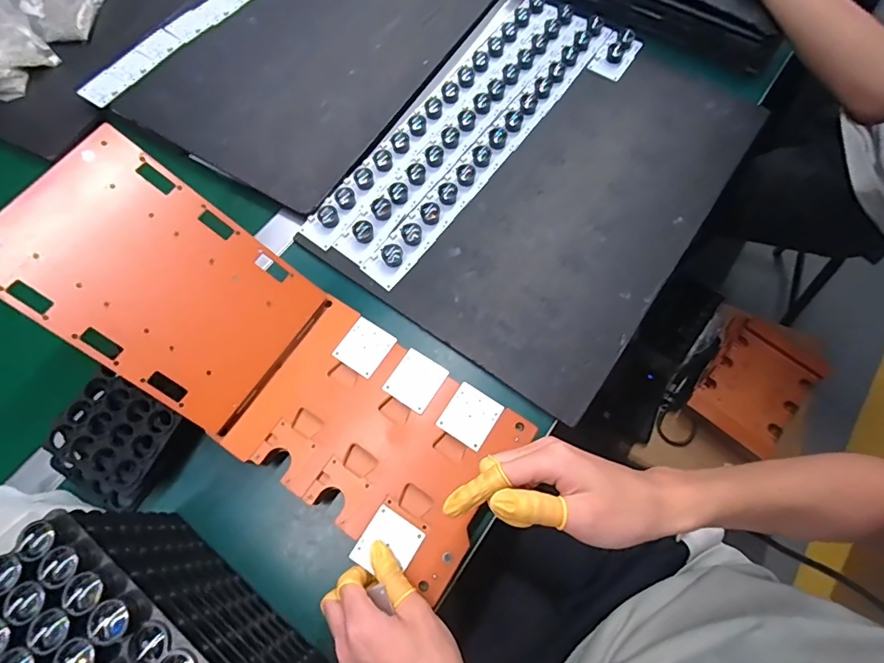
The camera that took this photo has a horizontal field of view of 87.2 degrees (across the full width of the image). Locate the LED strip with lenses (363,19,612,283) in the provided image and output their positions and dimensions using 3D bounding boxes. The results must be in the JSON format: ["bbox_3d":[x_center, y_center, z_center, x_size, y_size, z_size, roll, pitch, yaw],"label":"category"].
[{"bbox_3d":[0.071,-0.234,0.563,0.043,0.019,0.469,36,74,13],"label":"LED strip with lenses"}]

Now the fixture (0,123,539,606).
[{"bbox_3d":[-0.149,0.024,0.408,0.444,0.061,0.160,36,73,-3],"label":"fixture"}]

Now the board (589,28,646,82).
[{"bbox_3d":[0.230,-0.369,0.611,0.045,0.019,0.074,32,73,12],"label":"board"}]

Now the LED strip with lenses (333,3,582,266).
[{"bbox_3d":[0.035,-0.258,0.571,0.049,0.019,0.456,36,74,13],"label":"LED strip with lenses"}]

